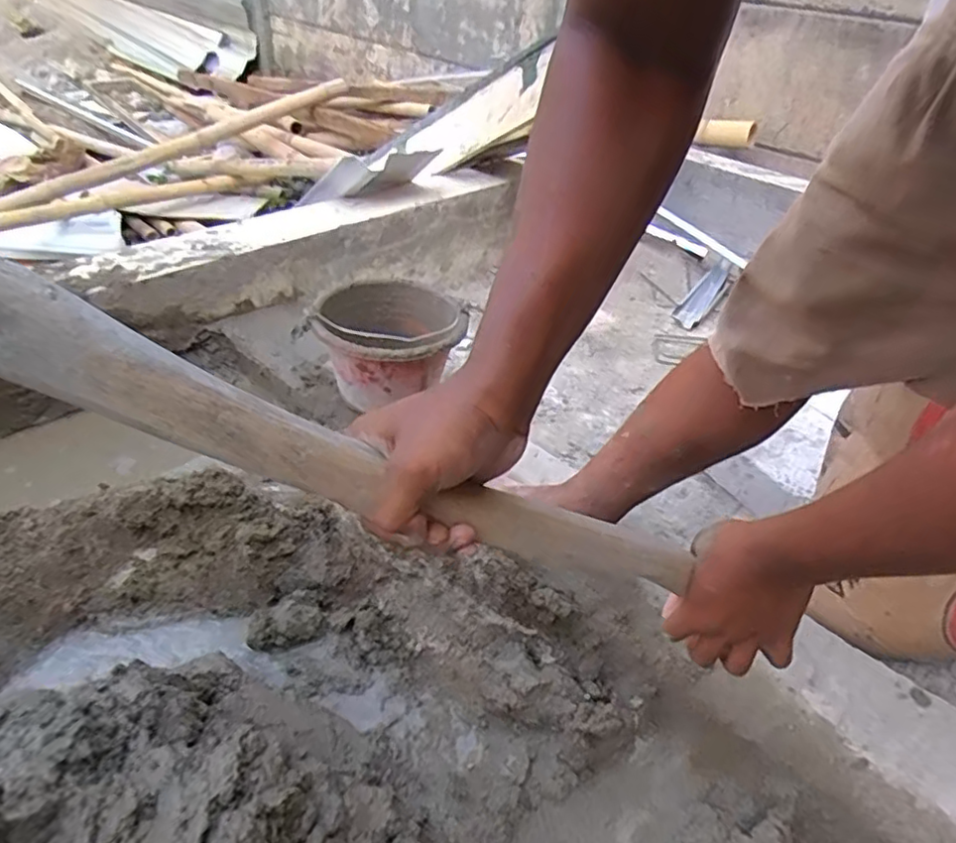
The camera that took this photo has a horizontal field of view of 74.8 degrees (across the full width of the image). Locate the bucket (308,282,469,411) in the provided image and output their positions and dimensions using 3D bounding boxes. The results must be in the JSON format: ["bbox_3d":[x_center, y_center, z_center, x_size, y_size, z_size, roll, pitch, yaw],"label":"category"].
[{"bbox_3d":[-0.140,-0.108,1.016,0.217,0.159,0.208,4,38,-3],"label":"bucket"}]

